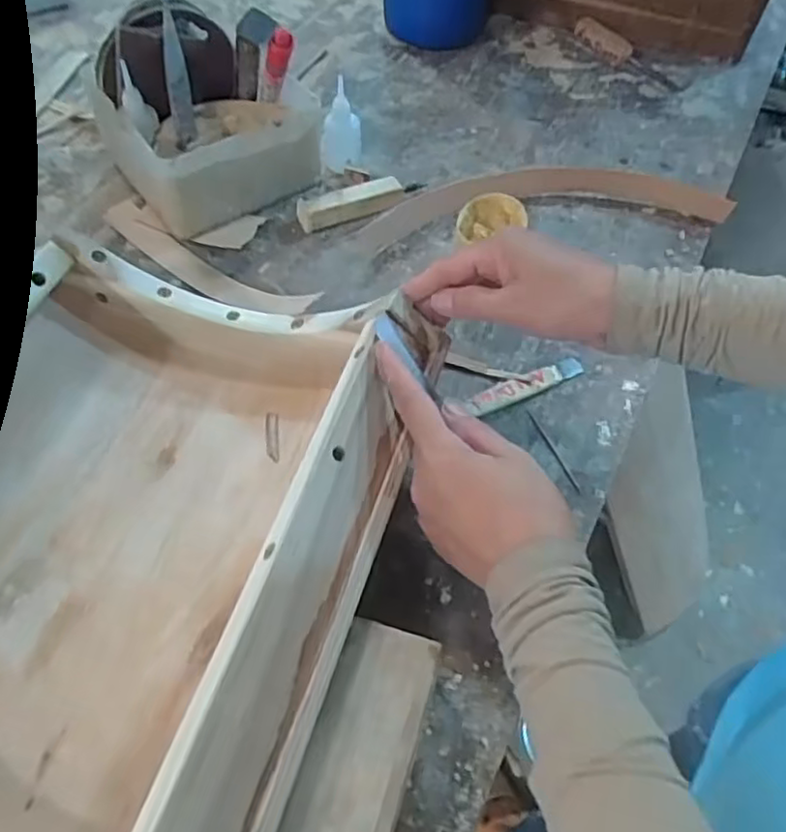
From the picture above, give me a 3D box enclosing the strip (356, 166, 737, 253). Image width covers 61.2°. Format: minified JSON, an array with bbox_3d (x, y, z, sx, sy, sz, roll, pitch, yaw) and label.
[{"bbox_3d":[0.135,-0.199,0.605,0.332,0.030,0.065,-5,56,-5],"label":"strip"}]

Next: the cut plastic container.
[{"bbox_3d":[-0.165,-0.251,0.599,0.153,0.079,0.150,-31,62,-20],"label":"cut plastic container"}]

